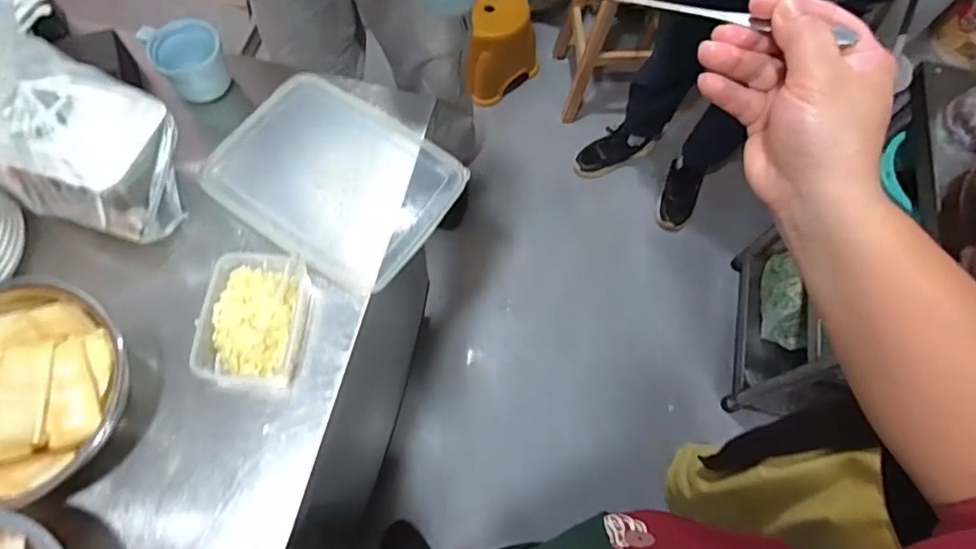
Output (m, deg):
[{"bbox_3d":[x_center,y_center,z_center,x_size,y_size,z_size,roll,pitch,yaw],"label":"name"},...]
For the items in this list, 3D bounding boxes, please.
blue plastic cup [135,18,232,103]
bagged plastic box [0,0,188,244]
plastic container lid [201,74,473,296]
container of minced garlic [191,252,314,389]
[{"bbox_3d":[-0.386,-0.278,0.724,0.090,0.075,0.073,-29,71,-14],"label":"blue plastic cup"},{"bbox_3d":[-0.426,-0.147,0.560,0.176,0.222,0.160,32,69,10],"label":"bagged plastic box"},{"bbox_3d":[-0.195,-0.125,0.708,0.285,0.015,0.217,33,69,11],"label":"plastic container lid"},{"bbox_3d":[-0.254,0.046,0.612,0.101,0.046,0.146,5,67,-1],"label":"container of minced garlic"}]

